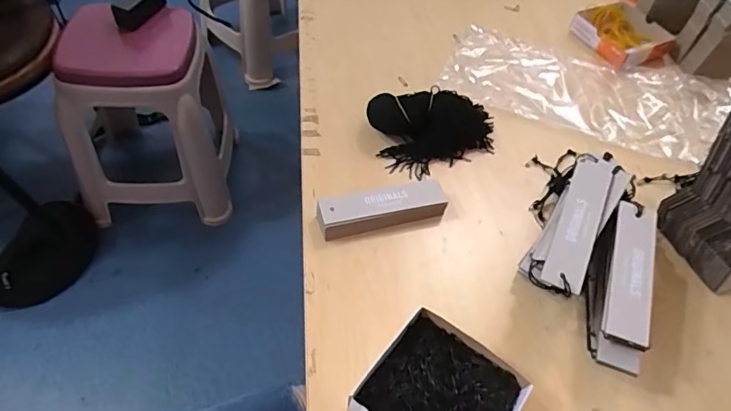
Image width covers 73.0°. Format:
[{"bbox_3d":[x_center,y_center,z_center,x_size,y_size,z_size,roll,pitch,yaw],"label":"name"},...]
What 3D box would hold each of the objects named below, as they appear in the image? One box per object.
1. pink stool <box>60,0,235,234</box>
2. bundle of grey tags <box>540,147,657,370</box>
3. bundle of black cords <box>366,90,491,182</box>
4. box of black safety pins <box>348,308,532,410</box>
[{"bbox_3d":[-0.559,-0.211,1.281,0.379,0.419,0.344,-8,53,-13],"label":"pink stool"},{"bbox_3d":[0.188,0.008,0.429,0.045,0.026,0.156,30,54,17],"label":"bundle of grey tags"},{"bbox_3d":[0.085,-0.092,0.562,0.150,0.039,0.102,-11,53,-15],"label":"bundle of black cords"},{"bbox_3d":[0.058,0.147,0.380,0.104,0.022,0.103,33,55,19],"label":"box of black safety pins"}]

